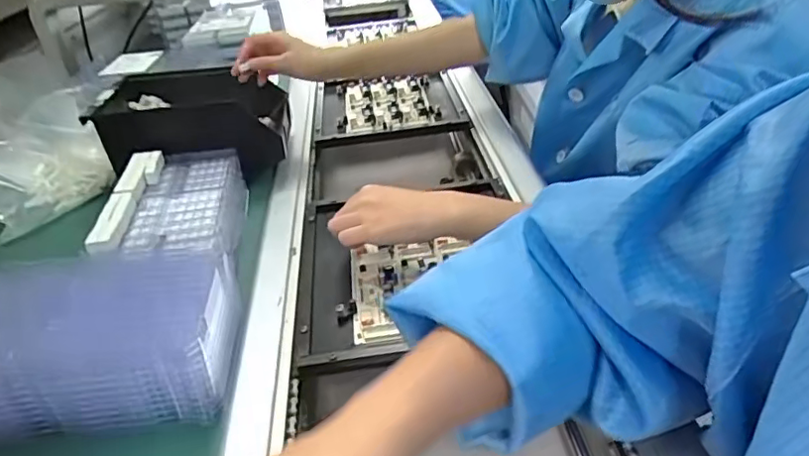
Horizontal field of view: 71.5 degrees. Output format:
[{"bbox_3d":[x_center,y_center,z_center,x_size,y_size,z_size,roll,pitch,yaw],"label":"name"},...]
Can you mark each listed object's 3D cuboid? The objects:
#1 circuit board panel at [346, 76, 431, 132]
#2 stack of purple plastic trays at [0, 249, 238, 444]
[{"bbox_3d":[-0.027,-0.205,0.910,0.131,0.029,0.150,-7,34,-2],"label":"circuit board panel"},{"bbox_3d":[-0.249,0.084,0.454,0.214,0.072,0.143,-7,34,-3],"label":"stack of purple plastic trays"}]

